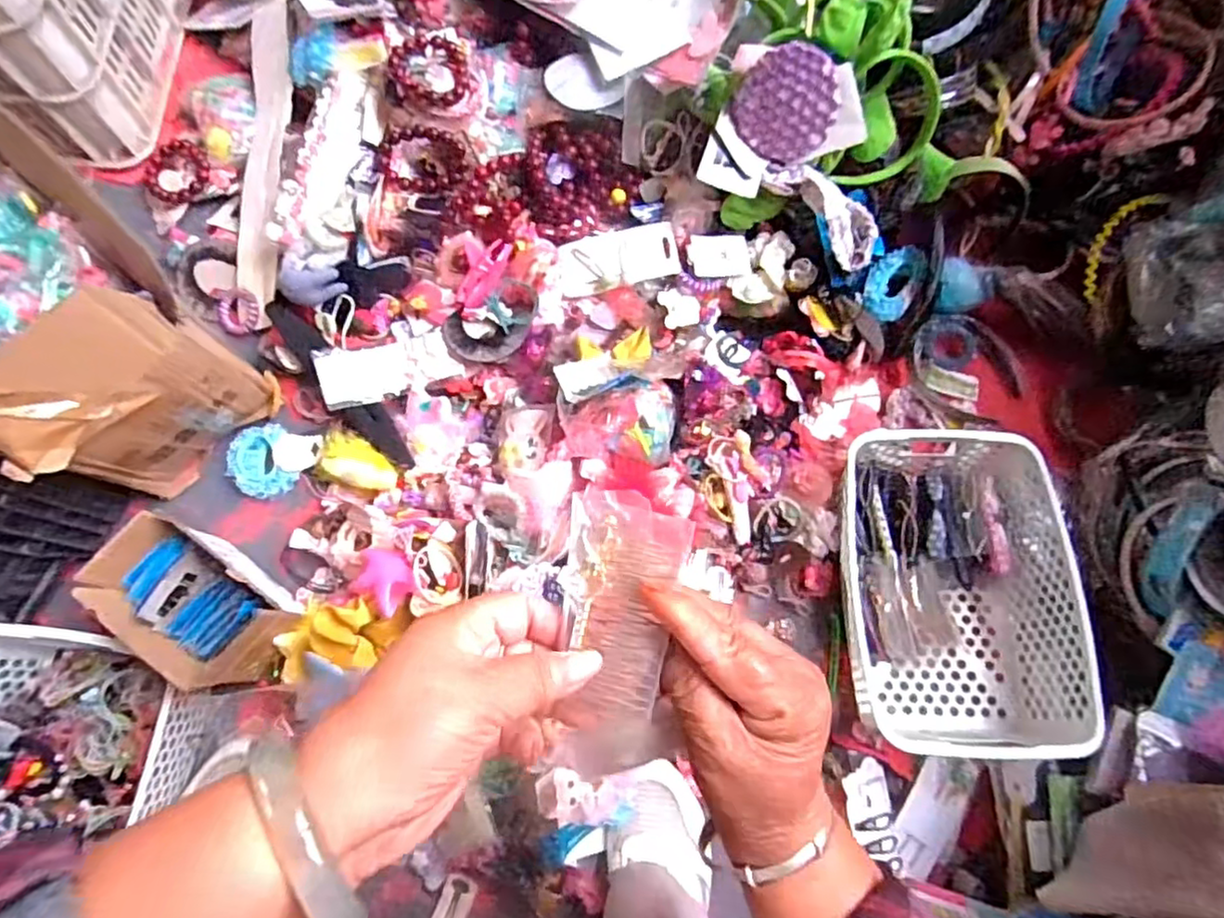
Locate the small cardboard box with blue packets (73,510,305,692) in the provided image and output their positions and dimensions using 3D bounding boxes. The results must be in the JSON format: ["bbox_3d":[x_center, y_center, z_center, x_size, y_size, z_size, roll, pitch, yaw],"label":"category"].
[{"bbox_3d":[-0.364,0.130,0.570,0.152,0.090,0.099,39,76,9],"label":"small cardboard box with blue packets"}]

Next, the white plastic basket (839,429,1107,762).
[{"bbox_3d":[0.327,0.118,0.627,0.205,0.101,0.306,1,73,-2],"label":"white plastic basket"}]

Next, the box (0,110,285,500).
[{"bbox_3d":[-0.519,-0.139,0.585,0.341,0.241,0.199,40,76,9],"label":"box"}]

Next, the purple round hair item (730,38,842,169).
[{"bbox_3d":[0.169,-0.340,0.618,0.094,0.095,0.010,46,39,-21],"label":"purple round hair item"}]

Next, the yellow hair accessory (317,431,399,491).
[{"bbox_3d":[-0.265,0.006,0.670,0.092,0.032,0.050,26,74,6],"label":"yellow hair accessory"}]

